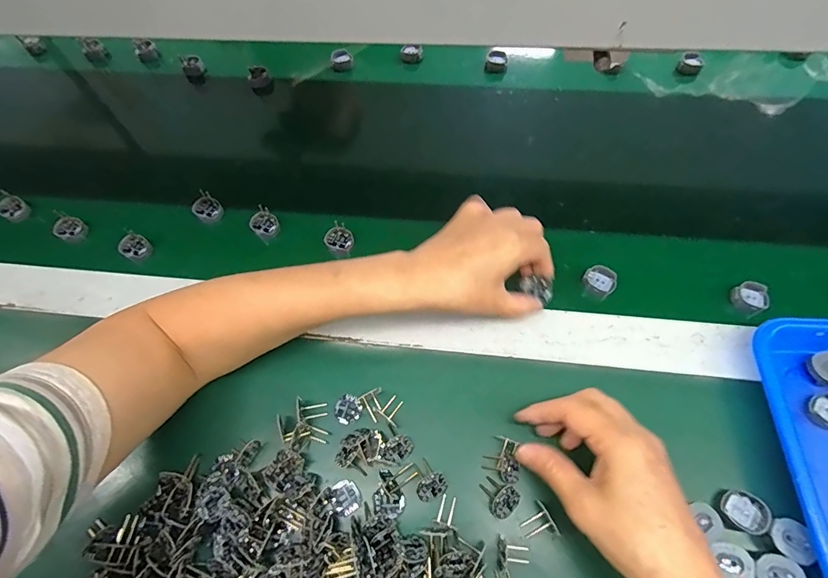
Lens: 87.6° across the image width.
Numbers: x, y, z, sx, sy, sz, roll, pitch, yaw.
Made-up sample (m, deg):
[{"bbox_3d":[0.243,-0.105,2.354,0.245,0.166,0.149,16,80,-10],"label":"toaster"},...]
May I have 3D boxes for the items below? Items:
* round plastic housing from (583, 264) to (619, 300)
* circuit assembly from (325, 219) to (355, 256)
[{"bbox_3d":[0.178,-0.007,0.415,0.029,0.011,0.029,-1,64,2],"label":"round plastic housing"},{"bbox_3d":[-0.076,-0.051,0.447,0.026,0.014,0.030,-39,68,-15],"label":"circuit assembly"}]

